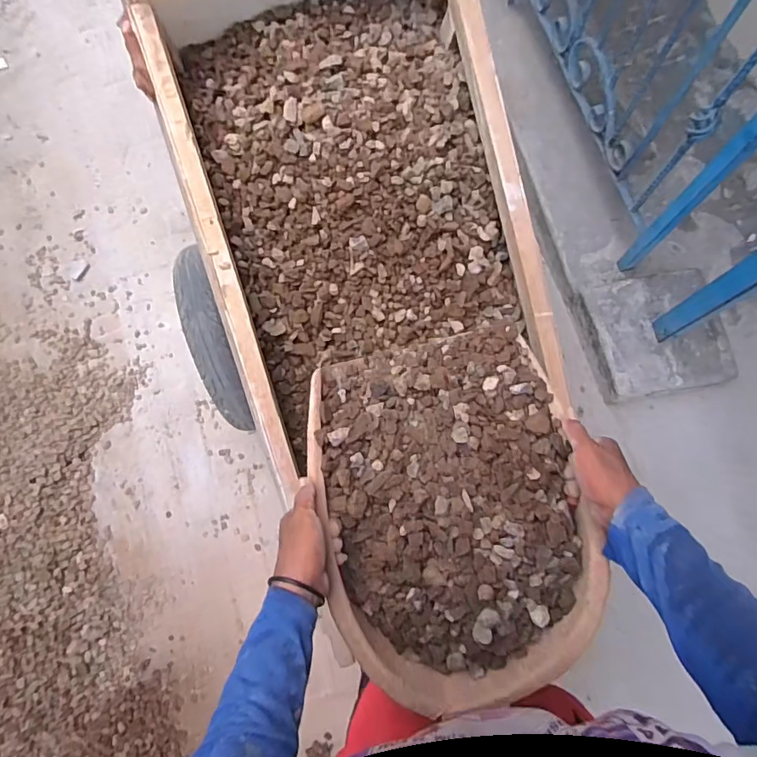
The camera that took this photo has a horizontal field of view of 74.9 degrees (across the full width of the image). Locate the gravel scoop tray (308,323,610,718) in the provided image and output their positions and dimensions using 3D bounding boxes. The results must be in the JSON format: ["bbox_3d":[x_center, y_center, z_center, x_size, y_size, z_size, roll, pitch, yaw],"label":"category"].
[{"bbox_3d":[0.090,0.168,0.636,0.302,0.100,0.450,-12,81,1],"label":"gravel scoop tray"}]

